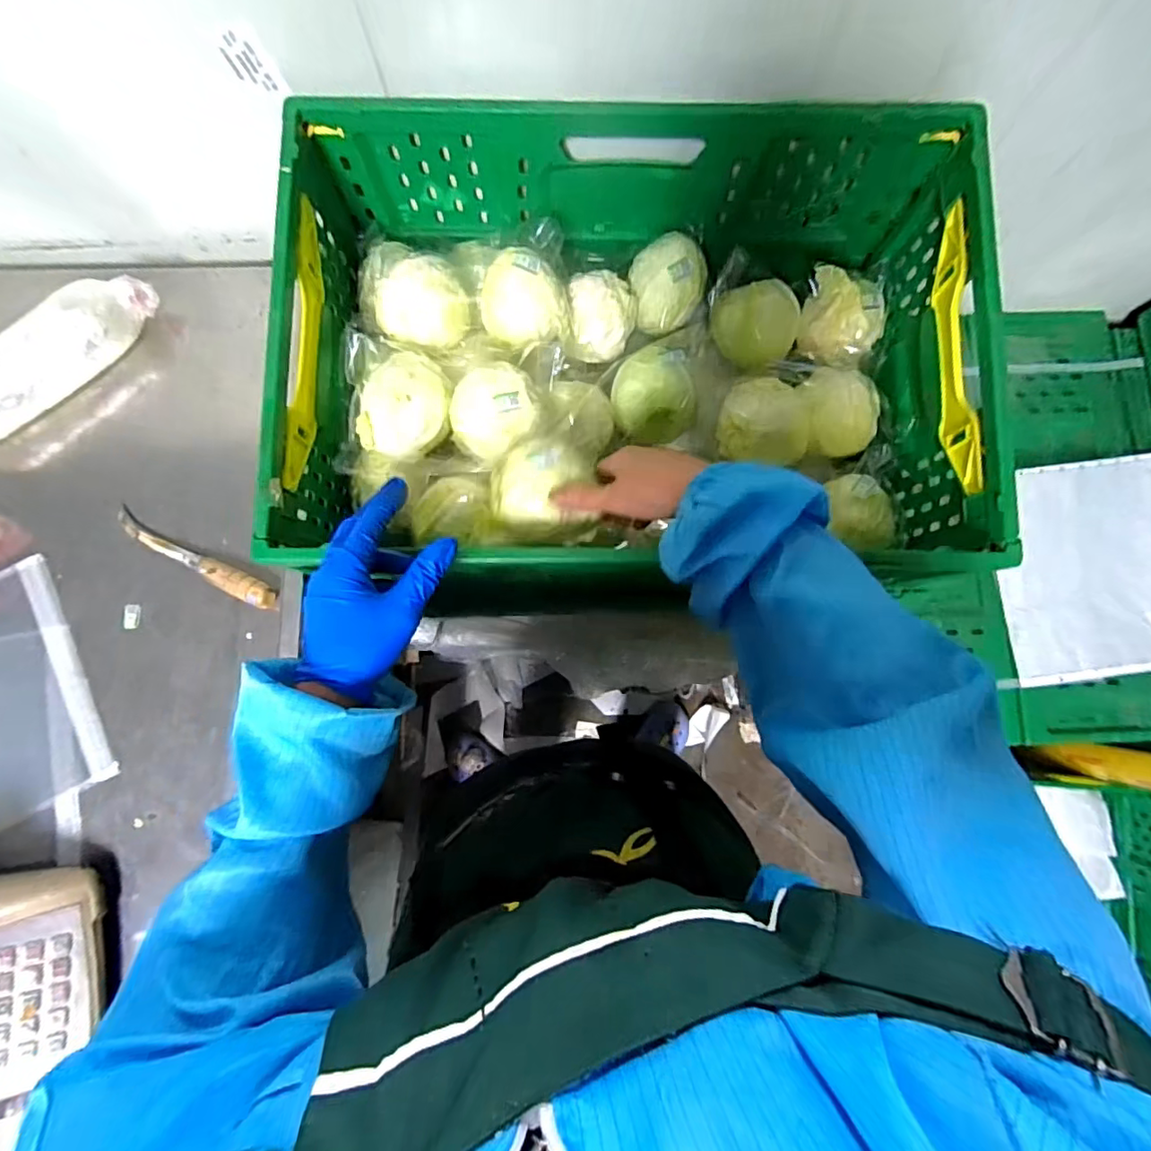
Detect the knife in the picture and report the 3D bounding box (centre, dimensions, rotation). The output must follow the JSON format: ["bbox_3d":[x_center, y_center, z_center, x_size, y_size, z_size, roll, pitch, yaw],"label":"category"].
[{"bbox_3d":[-0.395,-0.016,0.593,0.197,0.028,0.025,26,83,4],"label":"knife"}]

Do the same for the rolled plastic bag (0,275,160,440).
[{"bbox_3d":[-0.548,-0.218,0.597,0.259,0.067,0.057,-39,83,-5],"label":"rolled plastic bag"}]

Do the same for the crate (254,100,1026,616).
[{"bbox_3d":[0.050,-0.205,0.559,0.602,0.191,0.418,0,82,1],"label":"crate"}]

